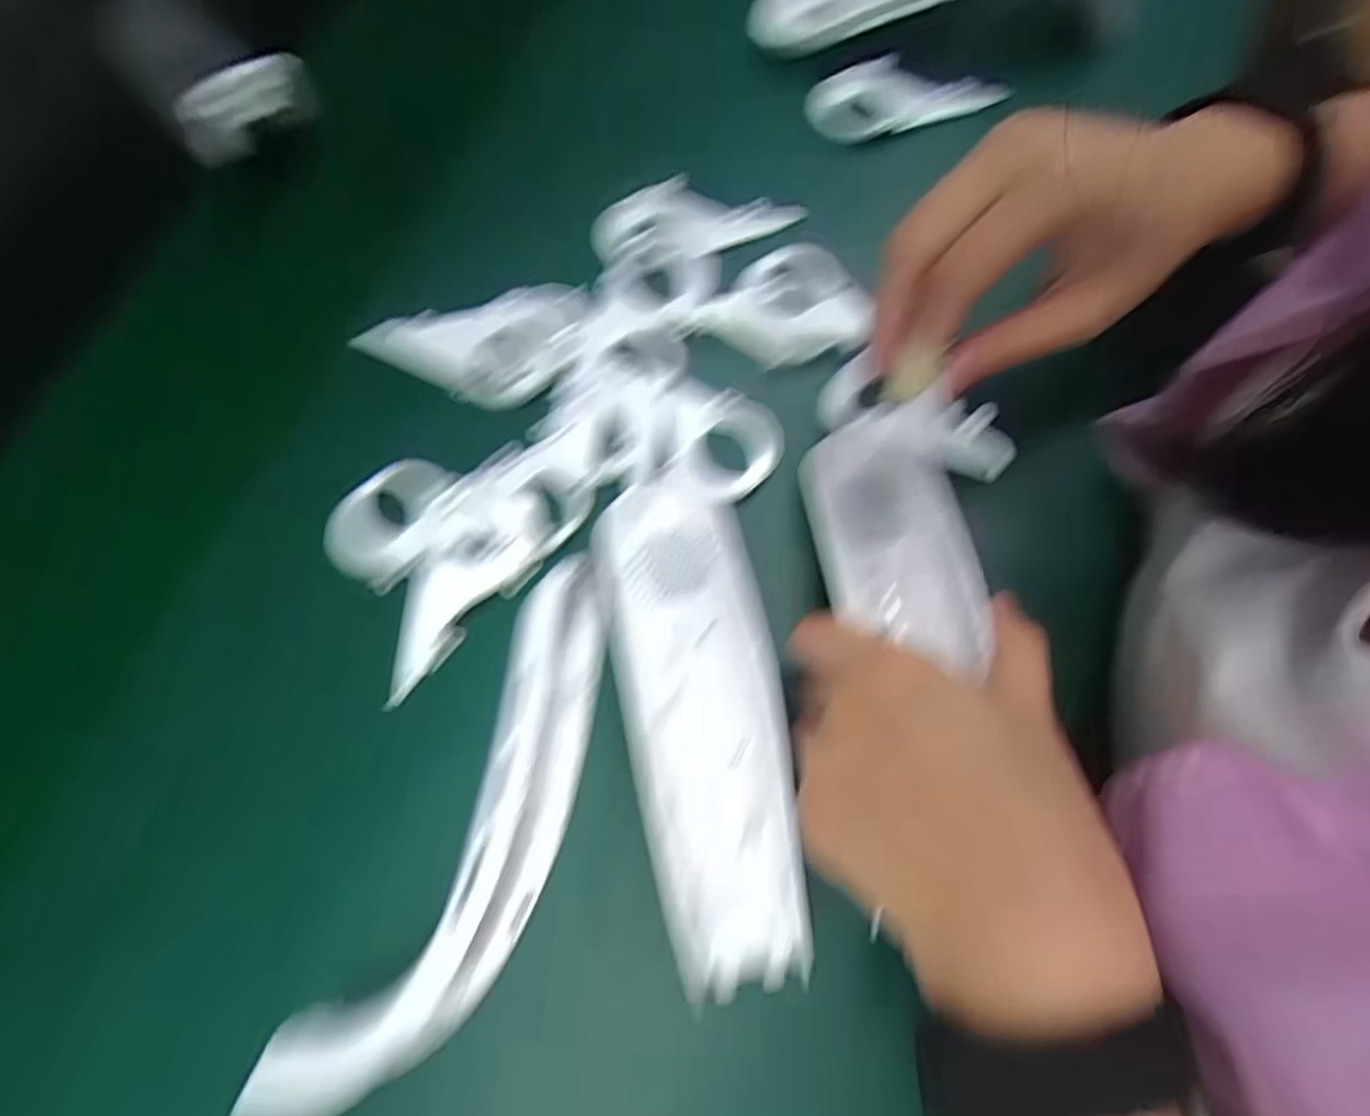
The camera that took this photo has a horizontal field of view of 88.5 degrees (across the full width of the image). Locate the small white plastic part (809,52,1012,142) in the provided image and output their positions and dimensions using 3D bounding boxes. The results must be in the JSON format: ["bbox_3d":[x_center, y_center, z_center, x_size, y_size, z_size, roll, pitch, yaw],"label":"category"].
[{"bbox_3d":[0.120,-0.259,0.391,0.103,0.011,0.047,-18,72,-4],"label":"small white plastic part"}]

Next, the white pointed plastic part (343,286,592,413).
[{"bbox_3d":[-0.097,-0.100,0.338,0.106,0.010,0.058,-15,72,-3],"label":"white pointed plastic part"}]

